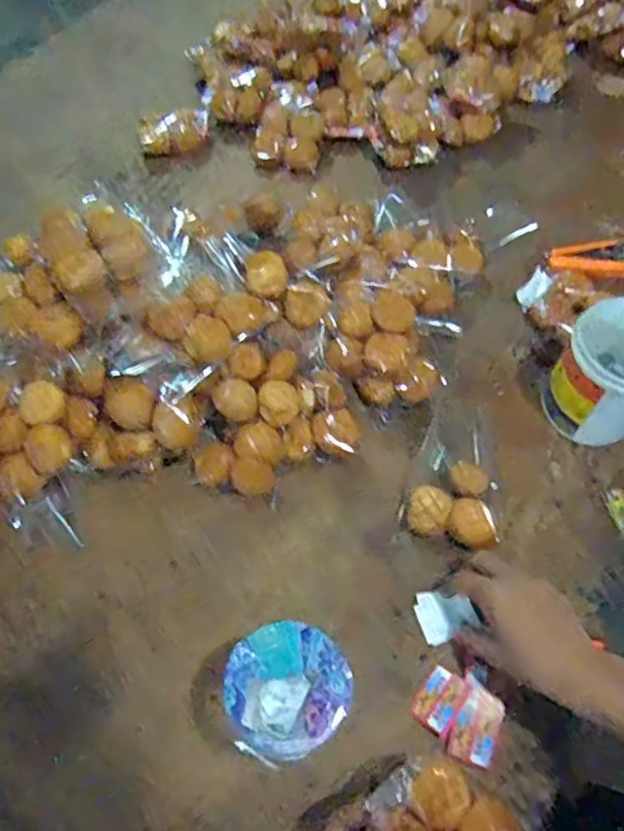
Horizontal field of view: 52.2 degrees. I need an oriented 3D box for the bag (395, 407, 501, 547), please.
[{"bbox_3d":[0.162,0.061,0.687,0.103,0.038,0.161,19,66,7],"label":"bag"}]

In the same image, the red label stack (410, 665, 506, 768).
[{"bbox_3d":[0.133,0.269,0.576,0.074,0.015,0.063,30,67,12],"label":"red label stack"}]

